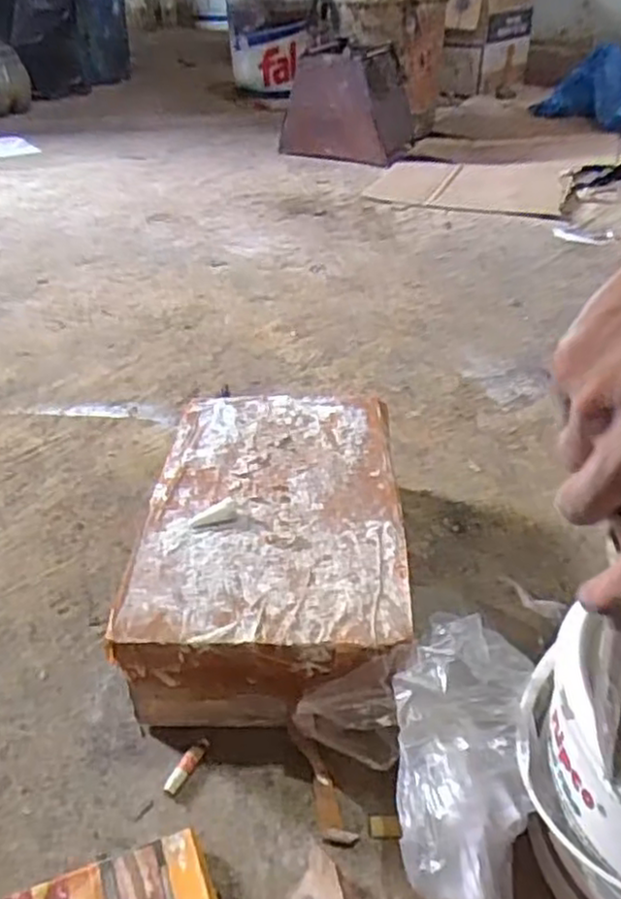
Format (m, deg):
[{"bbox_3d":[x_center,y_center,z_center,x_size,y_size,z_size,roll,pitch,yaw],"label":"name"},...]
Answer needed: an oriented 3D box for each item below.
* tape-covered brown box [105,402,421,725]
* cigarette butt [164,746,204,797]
[{"bbox_3d":[-0.025,0.069,0.528,0.175,0.092,0.273,1,33,2],"label":"tape-covered brown box"},{"bbox_3d":[-0.077,0.195,0.426,0.009,0.006,0.032,16,37,22],"label":"cigarette butt"}]

